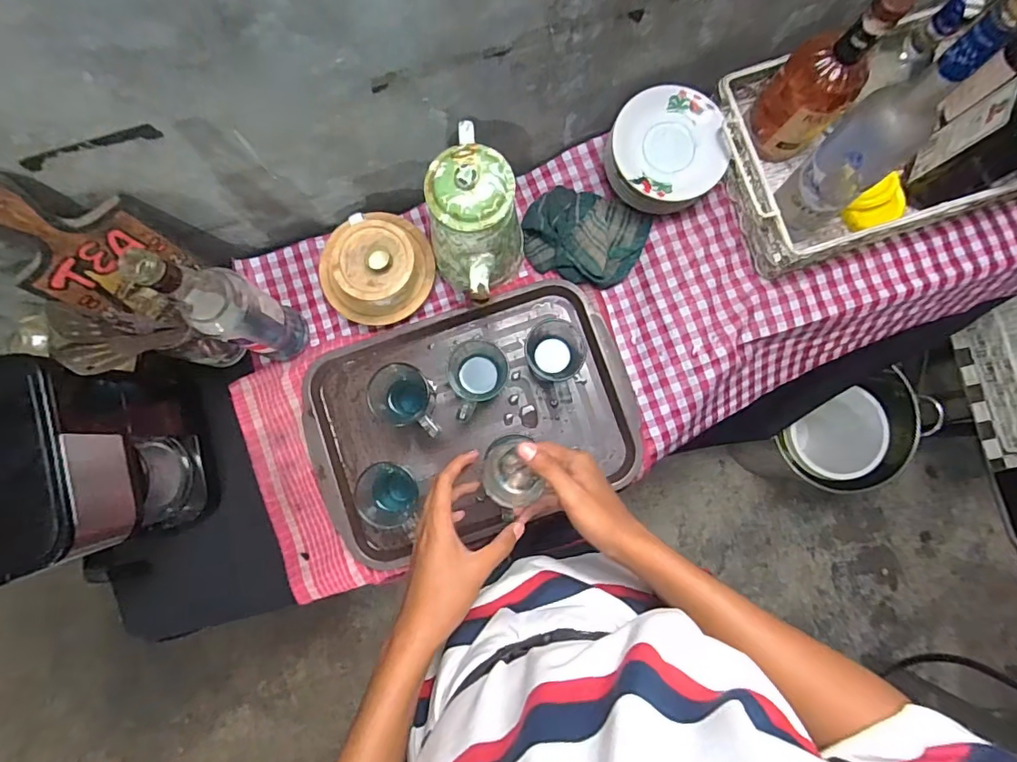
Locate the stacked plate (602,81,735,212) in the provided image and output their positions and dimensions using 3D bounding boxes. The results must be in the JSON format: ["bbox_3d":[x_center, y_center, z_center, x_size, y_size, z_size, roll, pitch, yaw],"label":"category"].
[{"bbox_3d":[0.204,-0.296,0.679,0.139,0.081,0.144,0,84,0],"label":"stacked plate"}]

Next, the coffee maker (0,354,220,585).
[{"bbox_3d":[-0.476,0.083,0.583,0.157,0.263,0.234,-12,84,-2],"label":"coffee maker"}]

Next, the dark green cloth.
[{"bbox_3d":[0.105,-0.204,0.724,0.166,0.041,0.121,20,84,2],"label":"dark green cloth"}]

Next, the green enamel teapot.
[{"bbox_3d":[-0.039,-0.188,0.629,0.112,0.202,0.214,5,84,0],"label":"green enamel teapot"}]

